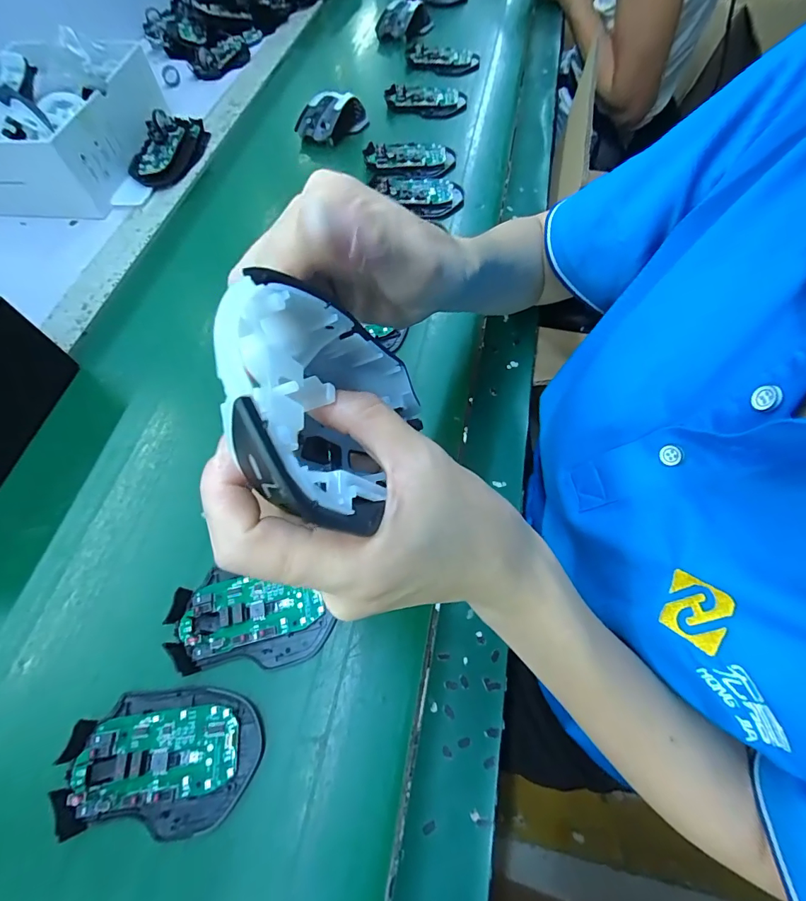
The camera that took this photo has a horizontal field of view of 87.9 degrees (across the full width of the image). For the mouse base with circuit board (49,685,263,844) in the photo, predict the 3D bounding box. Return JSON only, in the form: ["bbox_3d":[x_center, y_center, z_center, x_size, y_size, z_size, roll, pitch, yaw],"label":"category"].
[{"bbox_3d":[-0.146,0.186,0.252,0.113,0.016,0.073,-6,64,2],"label":"mouse base with circuit board"}]

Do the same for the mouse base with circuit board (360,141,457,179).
[{"bbox_3d":[0.008,-0.371,0.530,0.112,0.016,0.067,1,65,5],"label":"mouse base with circuit board"}]

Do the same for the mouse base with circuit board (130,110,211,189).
[{"bbox_3d":[-0.309,-0.409,0.554,0.074,0.039,0.152,12,66,11],"label":"mouse base with circuit board"}]

